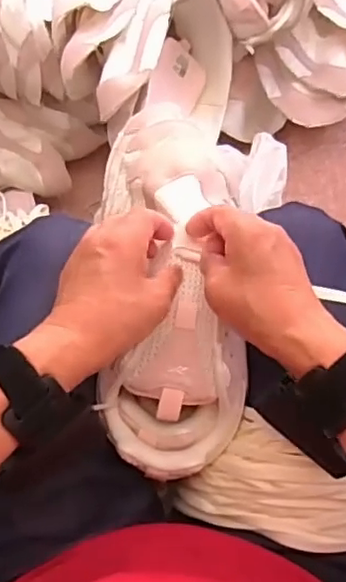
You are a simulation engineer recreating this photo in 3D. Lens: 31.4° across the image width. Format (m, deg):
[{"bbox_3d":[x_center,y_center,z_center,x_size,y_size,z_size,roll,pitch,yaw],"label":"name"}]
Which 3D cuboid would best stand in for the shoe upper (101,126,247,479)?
[{"bbox_3d":[-0.002,0.003,0.456,0.102,0.050,0.255,-2,81,1],"label":"shoe upper"}]

